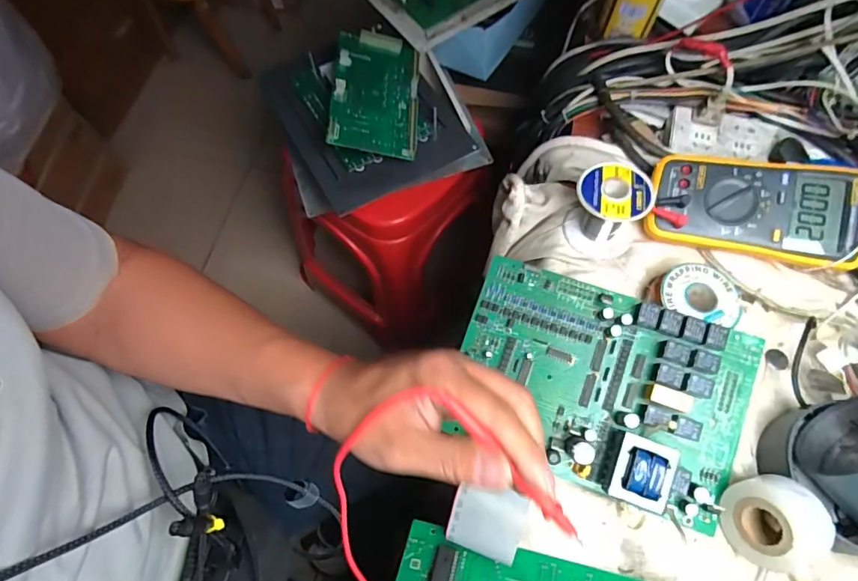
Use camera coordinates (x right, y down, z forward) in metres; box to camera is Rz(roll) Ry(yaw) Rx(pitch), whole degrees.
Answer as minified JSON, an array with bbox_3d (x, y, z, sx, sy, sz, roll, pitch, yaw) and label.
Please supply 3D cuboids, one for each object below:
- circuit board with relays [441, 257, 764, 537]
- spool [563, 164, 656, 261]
[{"bbox_3d":[0.140,0.073,0.386,0.229,0.042,0.165,19,68,9],"label":"circuit board with relays"},{"bbox_3d":[0.167,-0.076,0.440,0.065,0.062,0.068,0,67,1],"label":"spool"}]

